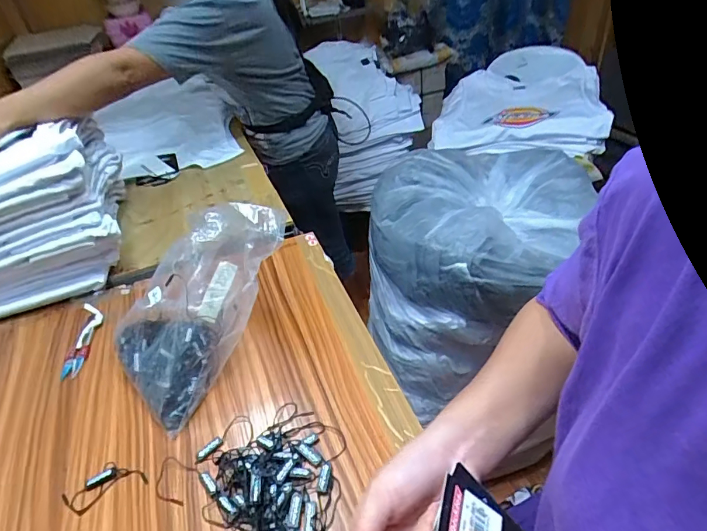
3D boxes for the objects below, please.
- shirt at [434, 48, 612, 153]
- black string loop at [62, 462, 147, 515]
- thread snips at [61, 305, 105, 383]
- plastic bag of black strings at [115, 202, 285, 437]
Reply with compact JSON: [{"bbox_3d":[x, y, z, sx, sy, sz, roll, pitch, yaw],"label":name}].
[{"bbox_3d":[0.606,-0.600,1.621,0.529,0.147,0.669,8,40,19],"label":"shirt"},{"bbox_3d":[-0.239,0.209,0.435,0.072,0.005,0.038,-22,40,-19],"label":"black string loop"},{"bbox_3d":[-0.351,0.092,0.591,0.031,0.007,0.128,-11,38,-5],"label":"thread snips"},{"bbox_3d":[-0.187,0.034,0.525,0.134,0.152,0.216,18,44,28],"label":"plastic bag of black strings"}]

